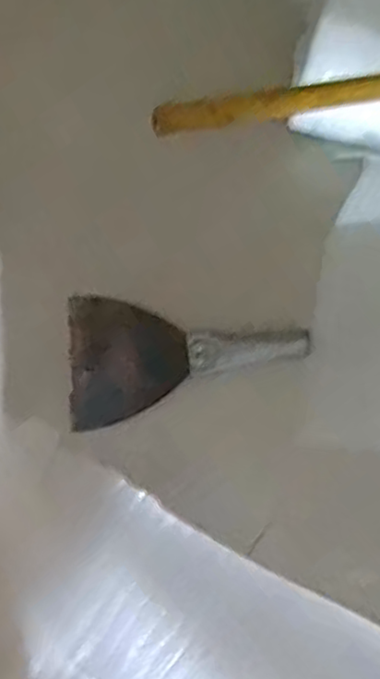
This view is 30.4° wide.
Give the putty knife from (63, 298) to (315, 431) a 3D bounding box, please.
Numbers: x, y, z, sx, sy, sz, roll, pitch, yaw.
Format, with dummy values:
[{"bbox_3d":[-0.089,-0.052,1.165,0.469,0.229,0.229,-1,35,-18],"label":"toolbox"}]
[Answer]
[{"bbox_3d":[-0.003,0.010,0.619,0.206,0.020,0.118,-4,74,-2],"label":"putty knife"}]

